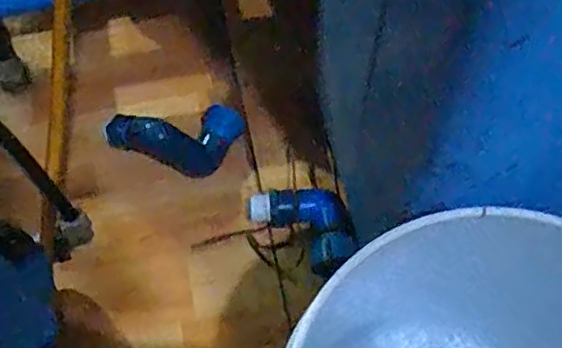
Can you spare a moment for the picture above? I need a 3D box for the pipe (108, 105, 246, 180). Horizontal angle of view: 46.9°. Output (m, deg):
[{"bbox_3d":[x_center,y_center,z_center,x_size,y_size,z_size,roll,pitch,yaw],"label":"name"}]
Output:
[{"bbox_3d":[-0.135,-0.041,0.819,0.177,0.044,0.088,-8,66,-1],"label":"pipe"}]

